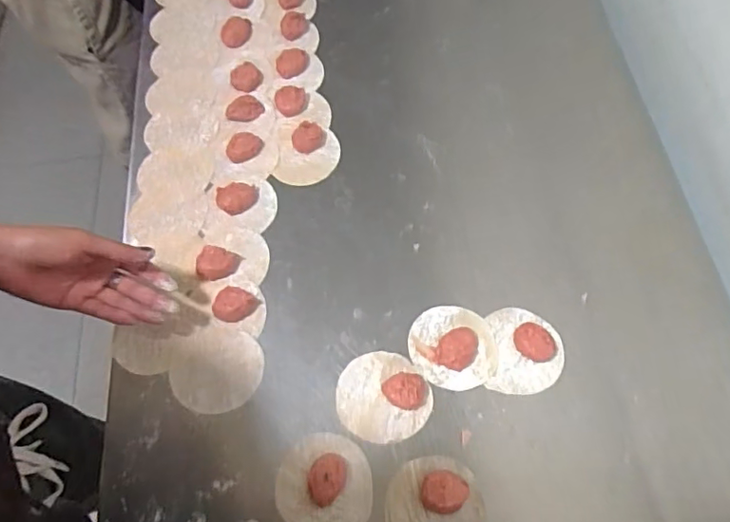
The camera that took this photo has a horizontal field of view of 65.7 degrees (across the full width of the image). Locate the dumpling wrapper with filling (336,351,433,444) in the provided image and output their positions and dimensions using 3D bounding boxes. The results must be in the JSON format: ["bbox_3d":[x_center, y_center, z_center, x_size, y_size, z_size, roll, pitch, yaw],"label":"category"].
[{"bbox_3d":[0.016,0.121,0.513,0.080,0.017,0.081,-1,63,1],"label":"dumpling wrapper with filling"}]

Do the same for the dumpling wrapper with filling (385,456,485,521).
[{"bbox_3d":[0.059,0.209,0.476,0.079,0.024,0.081,-1,63,1],"label":"dumpling wrapper with filling"}]

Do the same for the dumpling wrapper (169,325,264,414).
[{"bbox_3d":[-0.143,0.102,0.541,0.087,0.004,0.083,-1,63,1],"label":"dumpling wrapper"}]

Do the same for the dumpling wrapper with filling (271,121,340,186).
[{"bbox_3d":[-0.066,-0.123,0.651,0.070,0.025,0.075,3,64,3],"label":"dumpling wrapper with filling"}]

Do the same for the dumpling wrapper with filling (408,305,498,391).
[{"bbox_3d":[0.083,0.079,0.535,0.080,0.015,0.080,-3,63,0],"label":"dumpling wrapper with filling"}]

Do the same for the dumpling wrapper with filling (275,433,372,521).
[{"bbox_3d":[-0.036,0.193,0.485,0.080,0.015,0.085,-1,63,1],"label":"dumpling wrapper with filling"}]

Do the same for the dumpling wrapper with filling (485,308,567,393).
[{"bbox_3d":[0.152,0.083,0.532,0.069,0.018,0.082,5,64,4],"label":"dumpling wrapper with filling"}]

